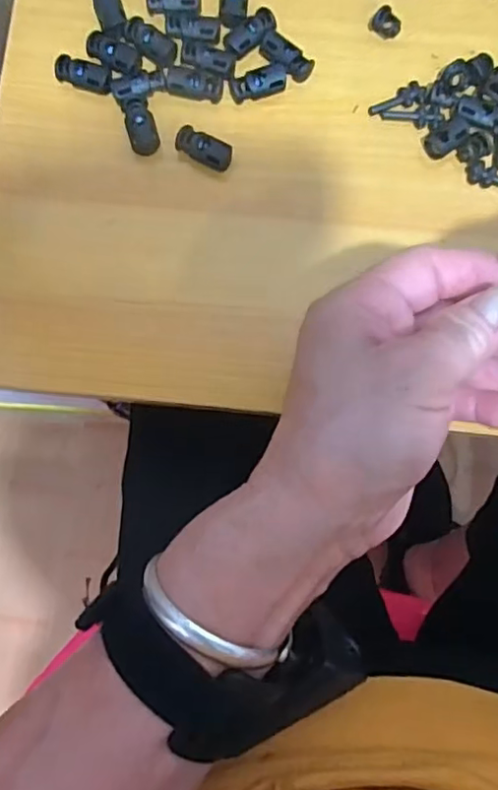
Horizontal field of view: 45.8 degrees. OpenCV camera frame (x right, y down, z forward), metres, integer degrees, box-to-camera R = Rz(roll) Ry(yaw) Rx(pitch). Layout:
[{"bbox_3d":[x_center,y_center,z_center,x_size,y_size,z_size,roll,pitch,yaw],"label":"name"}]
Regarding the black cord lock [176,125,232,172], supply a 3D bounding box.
[{"bbox_3d":[-0.022,-0.120,0.287,0.027,0.010,0.015,23,84,5],"label":"black cord lock"}]

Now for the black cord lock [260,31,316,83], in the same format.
[{"bbox_3d":[0.019,-0.169,0.293,0.028,0.010,0.015,43,86,6],"label":"black cord lock"}]

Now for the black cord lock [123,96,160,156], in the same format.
[{"bbox_3d":[-0.053,-0.132,0.290,0.014,0.010,0.025,-18,83,0],"label":"black cord lock"}]

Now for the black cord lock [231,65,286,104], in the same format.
[{"bbox_3d":[0.005,-0.153,0.291,0.028,0.008,0.014,-6,83,1],"label":"black cord lock"}]

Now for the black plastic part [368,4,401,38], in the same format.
[{"bbox_3d":[0.070,-0.187,0.297,0.015,0.007,0.013,40,86,6],"label":"black plastic part"}]

